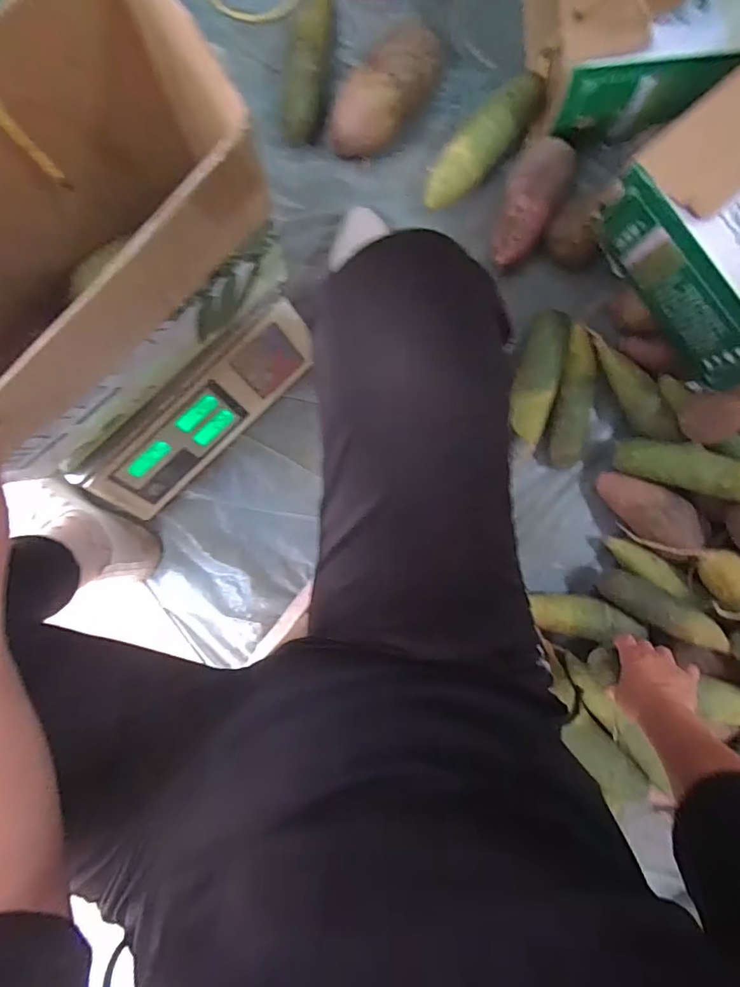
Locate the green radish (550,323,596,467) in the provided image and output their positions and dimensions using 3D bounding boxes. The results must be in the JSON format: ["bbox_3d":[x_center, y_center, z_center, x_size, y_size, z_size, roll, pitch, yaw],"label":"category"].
[{"bbox_3d":[0.280,-0.131,0.676,0.054,0.045,0.187,1,95,-3],"label":"green radish"}]

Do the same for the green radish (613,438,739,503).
[{"bbox_3d":[0.441,-0.026,0.627,0.228,0.050,0.059,20,94,31],"label":"green radish"}]

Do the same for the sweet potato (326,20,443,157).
[{"bbox_3d":[0.019,-0.494,0.611,0.158,0.085,0.070,-44,96,1],"label":"sweet potato"}]

